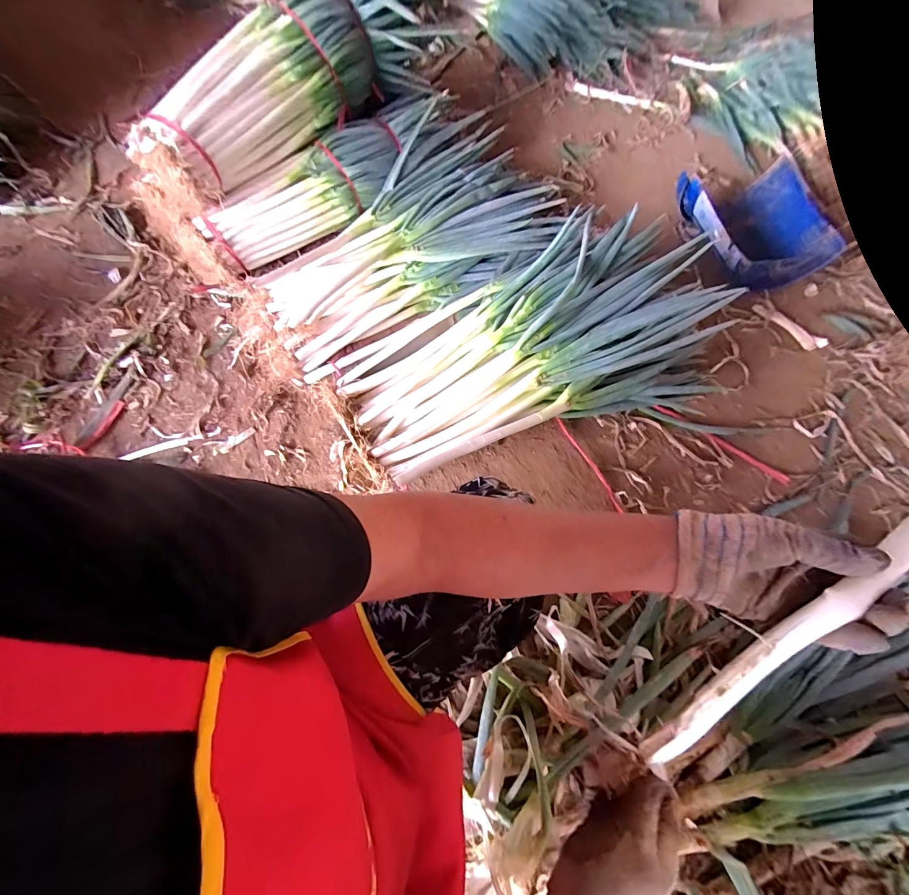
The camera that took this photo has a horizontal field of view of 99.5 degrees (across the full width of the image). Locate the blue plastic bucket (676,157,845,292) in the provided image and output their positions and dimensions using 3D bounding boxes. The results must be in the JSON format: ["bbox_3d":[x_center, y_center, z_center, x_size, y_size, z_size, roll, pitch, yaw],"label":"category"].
[{"bbox_3d":[0.852,-0.632,1.128,0.403,0.132,0.406,-12,65,-7],"label":"blue plastic bucket"}]

